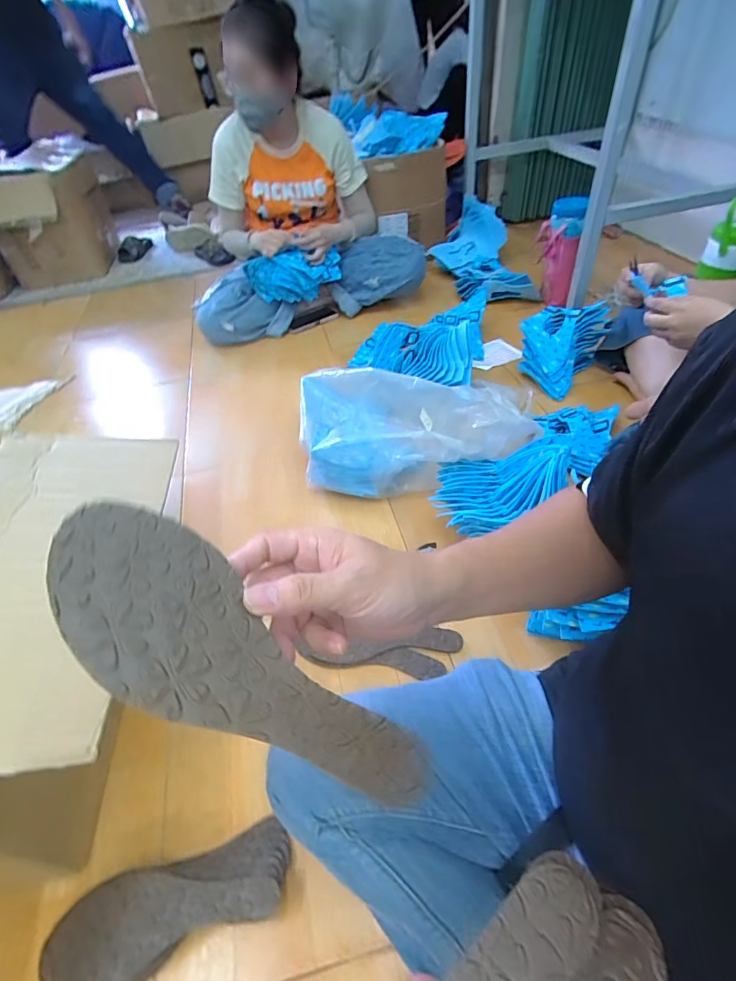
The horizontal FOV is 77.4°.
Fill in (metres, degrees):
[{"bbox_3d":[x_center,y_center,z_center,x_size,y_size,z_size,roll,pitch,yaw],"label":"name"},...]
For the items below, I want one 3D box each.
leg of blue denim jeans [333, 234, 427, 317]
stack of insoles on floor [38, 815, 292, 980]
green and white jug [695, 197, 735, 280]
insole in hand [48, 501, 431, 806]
[{"bbox_3d":[0.032,-0.646,1.398,0.279,0.193,0.131,1,46,9],"label":"leg of blue denim jeans"},{"bbox_3d":[-0.197,0.435,0.480,0.232,0.057,0.083,-19,46,-12],"label":"stack of insoles on floor"},{"bbox_3d":[0.852,-0.580,1.055,0.113,0.141,0.144,26,54,29],"label":"green and white jug"},{"bbox_3d":[-0.068,0.084,0.229,0.215,0.004,0.075,35,55,3],"label":"insole in hand"}]

